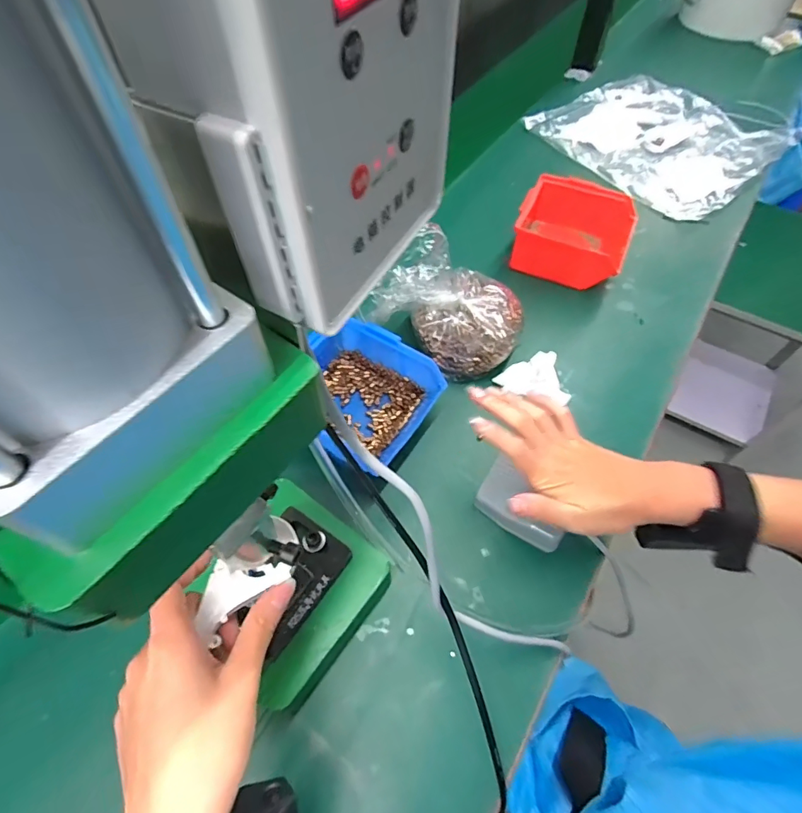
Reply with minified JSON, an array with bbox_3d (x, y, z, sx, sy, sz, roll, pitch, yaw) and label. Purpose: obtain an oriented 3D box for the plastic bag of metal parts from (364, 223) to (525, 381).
[{"bbox_3d":[0.060,-0.115,0.484,0.139,0.118,0.130,22,60,14],"label":"plastic bag of metal parts"}]

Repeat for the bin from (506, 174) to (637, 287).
[{"bbox_3d":[0.215,-0.218,0.585,0.126,0.062,0.133,23,61,14],"label":"bin"}]

